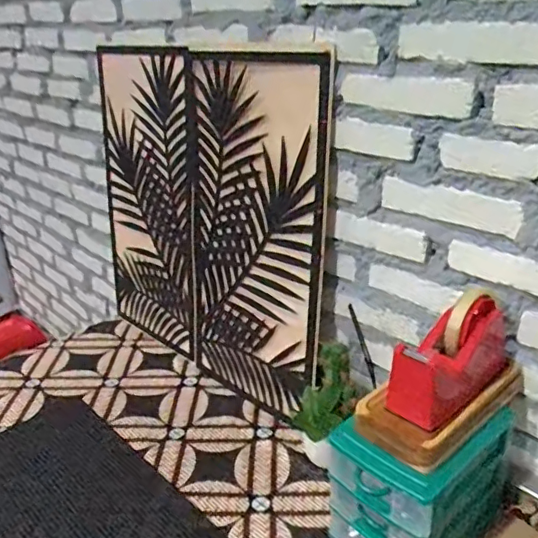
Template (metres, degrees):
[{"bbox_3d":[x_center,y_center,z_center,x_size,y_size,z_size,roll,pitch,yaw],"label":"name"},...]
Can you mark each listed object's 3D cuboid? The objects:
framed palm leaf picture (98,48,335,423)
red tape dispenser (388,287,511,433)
[{"bbox_3d":[-0.124,-0.082,0.996,0.566,0.568,0.034,18,27,40],"label":"framed palm leaf picture"},{"bbox_3d":[0.207,0.083,0.613,0.183,0.103,0.062,-22,31,-38],"label":"red tape dispenser"}]

